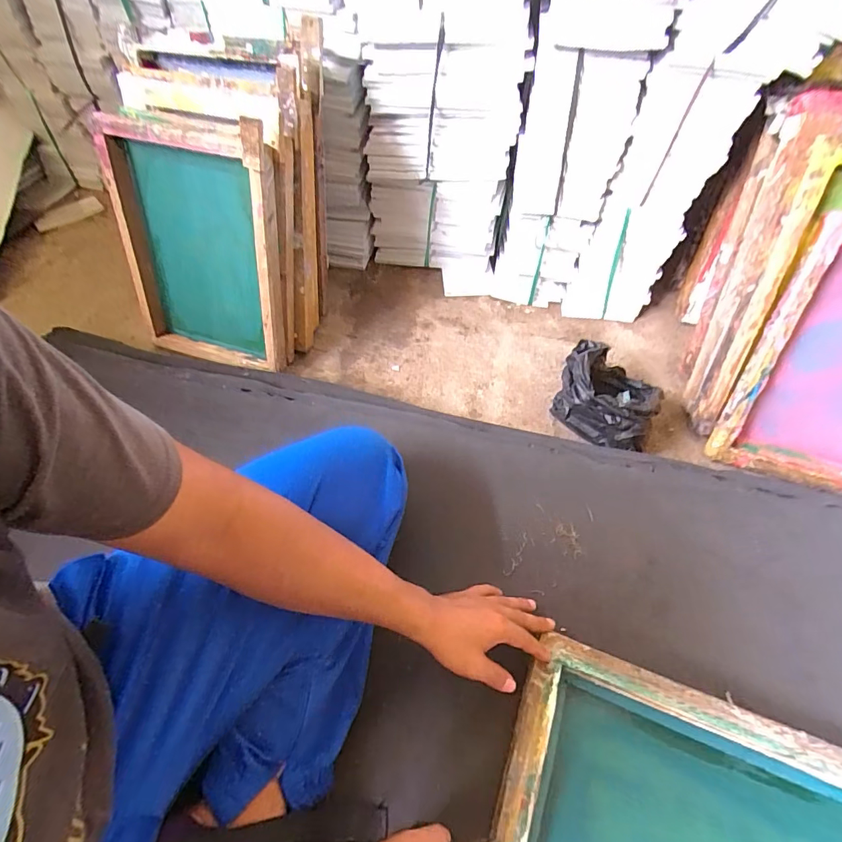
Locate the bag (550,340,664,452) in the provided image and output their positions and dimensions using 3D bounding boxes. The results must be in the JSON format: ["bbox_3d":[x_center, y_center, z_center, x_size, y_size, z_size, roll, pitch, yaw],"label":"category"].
[{"bbox_3d":[0.323,-0.040,0.793,0.163,0.131,0.144,22,59,13],"label":"bag"}]

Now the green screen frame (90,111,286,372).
[{"bbox_3d":[-0.394,-0.301,0.801,0.301,0.416,0.064,18,39,10],"label":"green screen frame"}]

